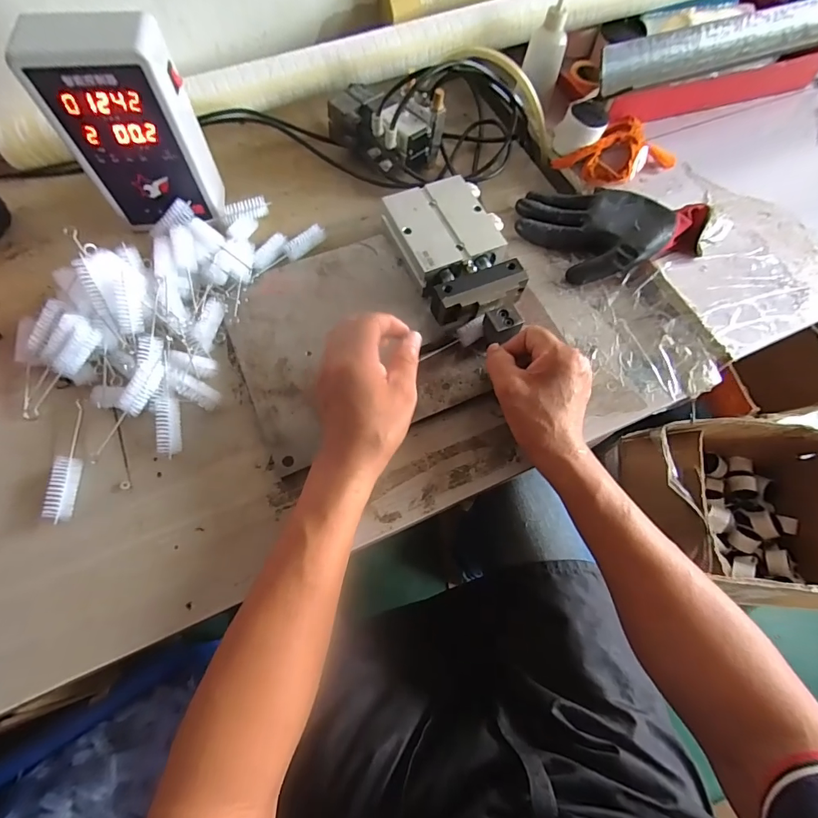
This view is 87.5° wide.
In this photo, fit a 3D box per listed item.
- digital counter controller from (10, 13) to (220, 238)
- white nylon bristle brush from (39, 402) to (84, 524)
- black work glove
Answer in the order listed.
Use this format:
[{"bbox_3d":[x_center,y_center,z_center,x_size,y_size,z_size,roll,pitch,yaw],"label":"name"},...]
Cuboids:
[{"bbox_3d":[-0.259,-0.267,0.405,0.108,0.167,0.069,2,67,-2],"label":"digital counter controller"},{"bbox_3d":[-0.298,0.044,0.374,0.016,0.017,0.105,-6,66,-4],"label":"white nylon bristle brush"},{"bbox_3d":[0.228,-0.211,0.492,0.192,0.044,0.123,-7,66,-5],"label":"black work glove"}]

